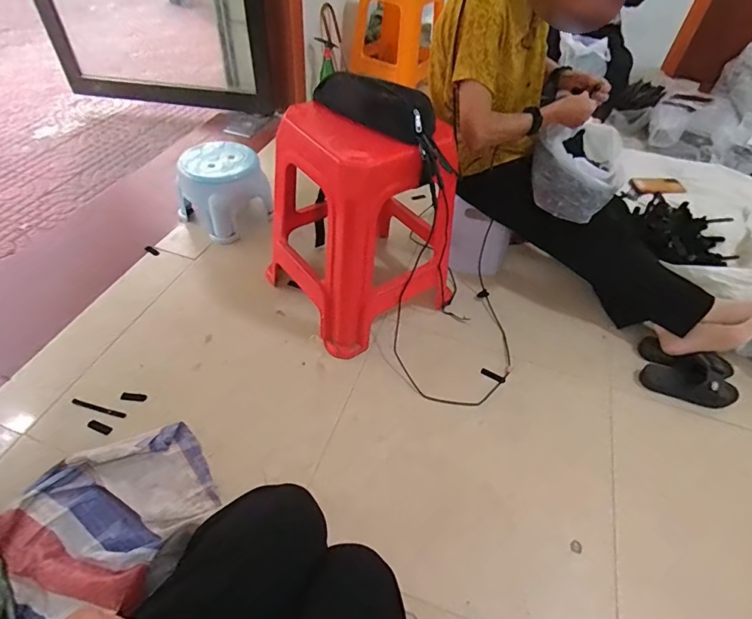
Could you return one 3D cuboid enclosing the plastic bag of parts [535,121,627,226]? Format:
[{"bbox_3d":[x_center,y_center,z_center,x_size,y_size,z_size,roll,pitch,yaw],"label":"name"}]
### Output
[{"bbox_3d":[0.489,-0.356,1.080,0.199,0.124,0.241,18,49,10],"label":"plastic bag of parts"}]

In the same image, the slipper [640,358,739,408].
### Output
[{"bbox_3d":[0.765,0.167,1.057,0.209,0.058,0.097,13,50,7],"label":"slipper"}]

